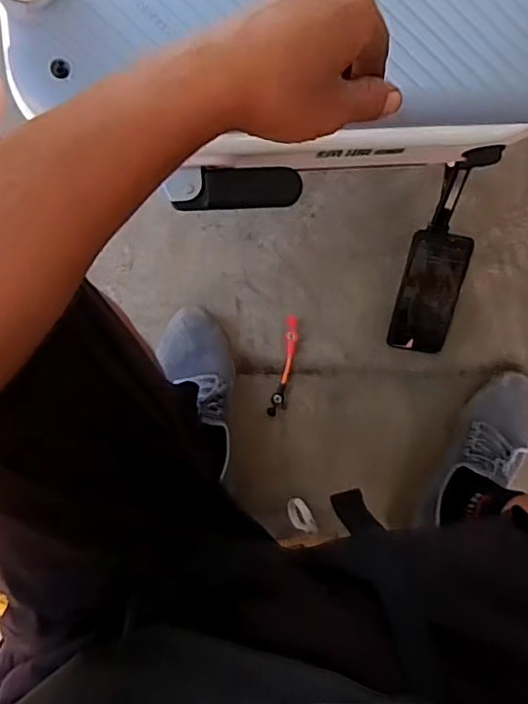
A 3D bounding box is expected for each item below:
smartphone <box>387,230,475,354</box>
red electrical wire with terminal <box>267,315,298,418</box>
[{"bbox_3d":[0.228,-0.080,0.781,0.079,0.010,0.166,11,113,4],"label":"smartphone"},{"bbox_3d":[0.031,0.020,0.805,0.023,0.014,0.144,12,85,-2],"label":"red electrical wire with terminal"}]

